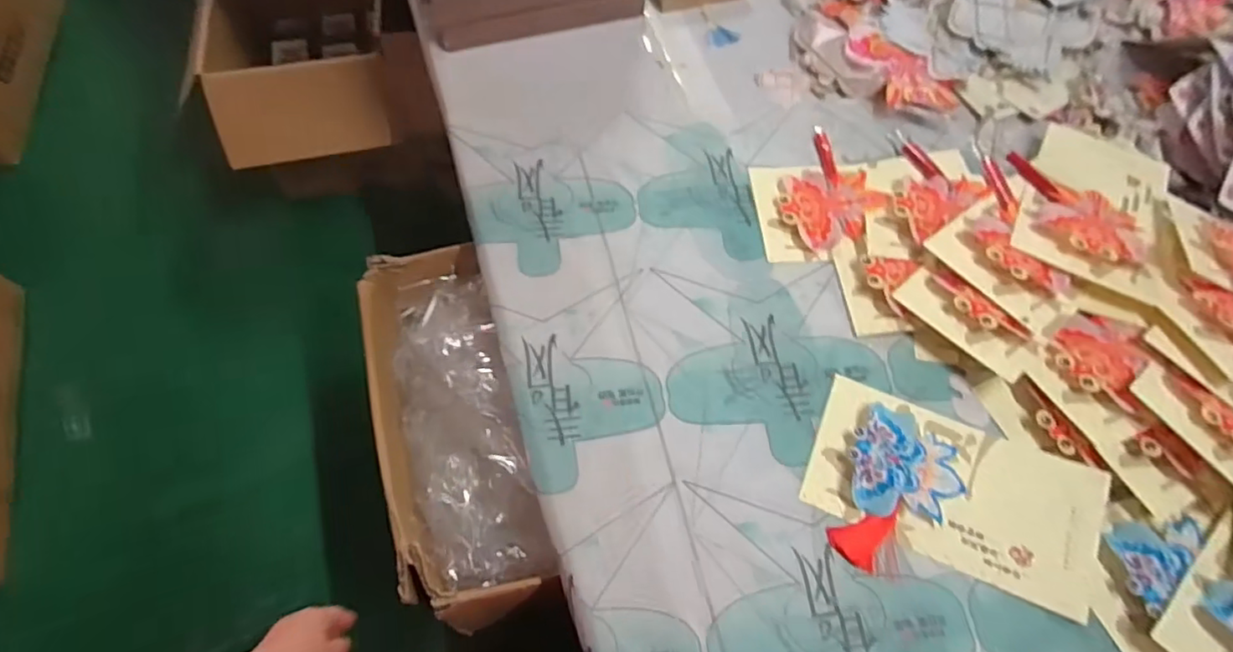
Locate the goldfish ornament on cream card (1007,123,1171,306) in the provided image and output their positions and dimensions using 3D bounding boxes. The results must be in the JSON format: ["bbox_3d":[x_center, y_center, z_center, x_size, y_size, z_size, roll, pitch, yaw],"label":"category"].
[{"bbox_3d":[0.665,-0.181,0.841,0.205,0.040,0.342,27,52,17],"label":"goldfish ornament on cream card"}]

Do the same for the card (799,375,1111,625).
[{"bbox_3d":[0.391,0.201,0.687,0.320,0.020,0.201,21,65,7],"label":"card"}]

